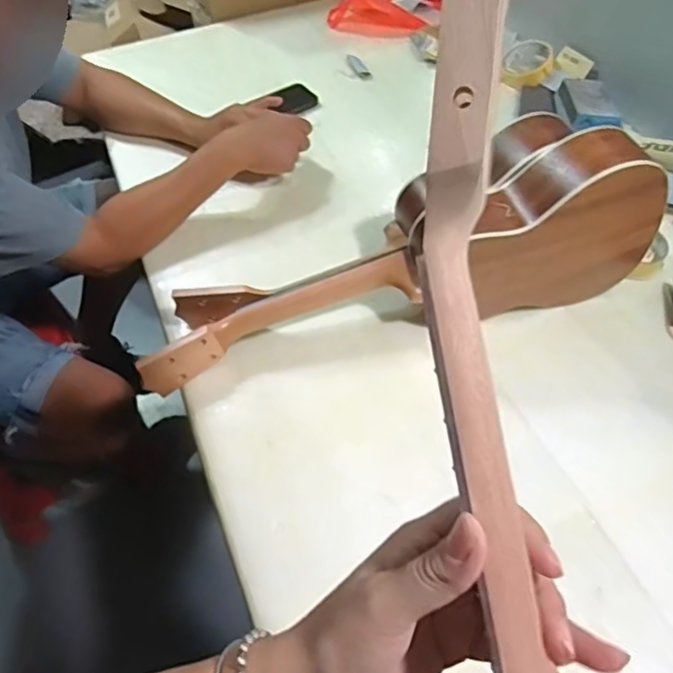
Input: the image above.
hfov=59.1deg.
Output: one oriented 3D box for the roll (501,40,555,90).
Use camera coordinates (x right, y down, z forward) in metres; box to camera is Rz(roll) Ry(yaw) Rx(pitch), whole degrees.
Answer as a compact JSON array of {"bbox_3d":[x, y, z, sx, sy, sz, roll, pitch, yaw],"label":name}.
[{"bbox_3d":[0.331,-0.477,1.039,0.092,0.027,0.093,-46,53,10],"label":"roll"}]

